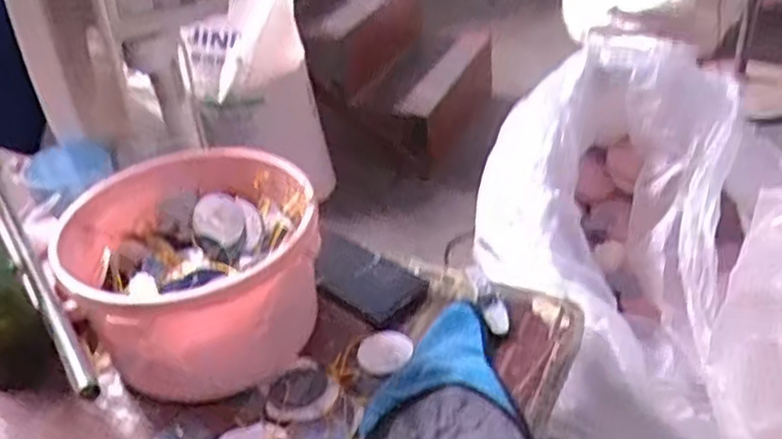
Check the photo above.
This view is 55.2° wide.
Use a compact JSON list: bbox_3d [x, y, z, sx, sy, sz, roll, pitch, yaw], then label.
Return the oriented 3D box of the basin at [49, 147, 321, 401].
[{"bbox_3d":[-0.175,0.053,0.700,0.221,0.143,0.219,-6,35,-2],"label":"basin"}]

